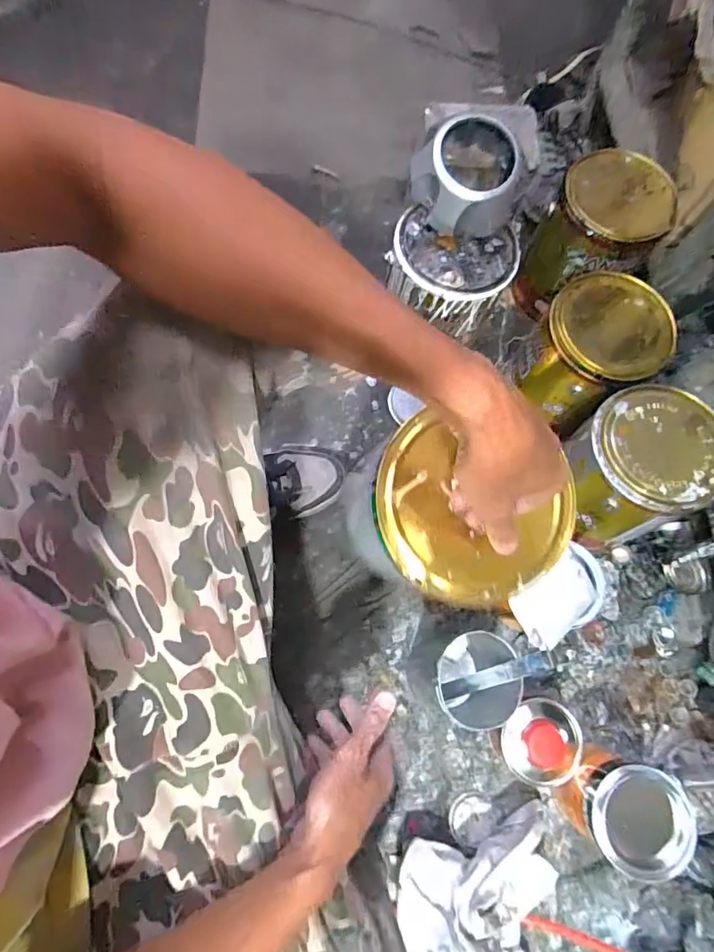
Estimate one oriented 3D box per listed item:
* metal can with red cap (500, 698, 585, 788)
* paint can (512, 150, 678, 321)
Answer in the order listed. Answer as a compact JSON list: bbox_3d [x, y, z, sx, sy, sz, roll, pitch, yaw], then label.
[{"bbox_3d":[0.235,0.344,0.660,0.079,0.077,0.104,25,73,5],"label":"metal can with red cap"},{"bbox_3d":[0.355,-0.352,0.792,0.146,0.200,0.149,1,71,-4],"label":"paint can"}]

